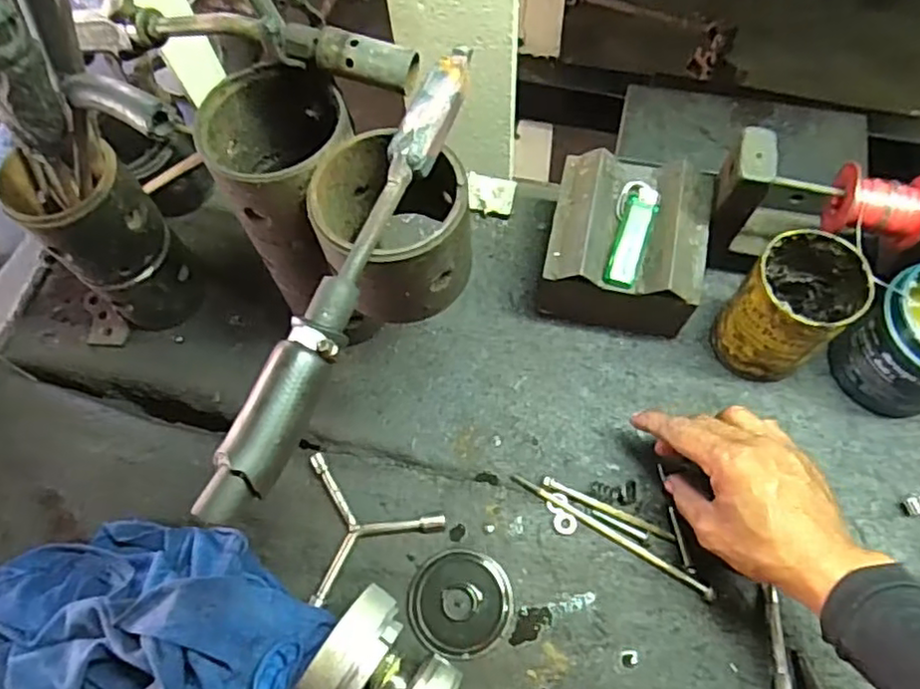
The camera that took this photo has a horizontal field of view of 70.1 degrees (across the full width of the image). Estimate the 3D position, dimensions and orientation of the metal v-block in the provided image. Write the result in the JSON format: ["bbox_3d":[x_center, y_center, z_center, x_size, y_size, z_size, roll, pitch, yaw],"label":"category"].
[{"bbox_3d":[0.133,-0.074,0.538,0.119,0.090,0.136,9,67,8],"label":"metal v-block"}]

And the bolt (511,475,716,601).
[{"bbox_3d":[0.113,0.142,0.493,0.164,0.014,0.008,30,73,13],"label":"bolt"}]

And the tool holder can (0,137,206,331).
[{"bbox_3d":[-0.269,-0.081,0.516,0.077,0.164,0.075,-1,68,2],"label":"tool holder can"}]

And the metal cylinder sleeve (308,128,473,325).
[{"bbox_3d":[-0.039,-0.070,0.385,0.085,0.077,0.089,-1,66,3],"label":"metal cylinder sleeve"}]

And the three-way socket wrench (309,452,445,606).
[{"bbox_3d":[-0.064,0.138,0.508,0.103,0.014,0.110,-4,68,1],"label":"three-way socket wrench"}]

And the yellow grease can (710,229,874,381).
[{"bbox_3d":[0.246,-0.026,0.501,0.068,0.110,0.074,-1,68,2],"label":"yellow grease can"}]

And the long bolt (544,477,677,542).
[{"bbox_3d":[0.113,0.126,0.501,0.104,0.005,0.008,23,71,11],"label":"long bolt"}]

